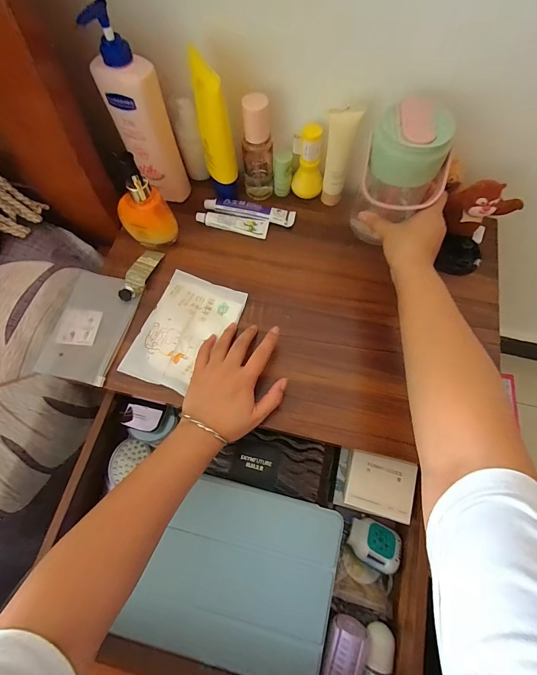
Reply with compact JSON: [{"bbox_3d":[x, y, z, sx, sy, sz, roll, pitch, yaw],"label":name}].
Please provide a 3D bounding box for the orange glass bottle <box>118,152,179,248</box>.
[{"bbox_3d":[-0.161,-0.165,0.427,0.061,0.124,0.051,-33,71,-12],"label":"orange glass bottle"}]

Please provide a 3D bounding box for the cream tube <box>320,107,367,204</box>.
[{"bbox_3d":[0.093,-0.234,0.452,0.039,0.133,0.024,9,68,5],"label":"cream tube"}]

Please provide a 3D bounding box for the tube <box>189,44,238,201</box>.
[{"bbox_3d":[-0.066,-0.255,0.431,0.037,0.172,0.050,-9,68,-3],"label":"tube"}]

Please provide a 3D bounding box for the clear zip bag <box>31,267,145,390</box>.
[{"bbox_3d":[-0.233,-0.015,0.439,0.097,0.014,0.143,13,68,6],"label":"clear zip bag"}]

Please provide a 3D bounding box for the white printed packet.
[{"bbox_3d":[-0.104,-0.009,0.424,0.103,0.017,0.149,20,69,9],"label":"white printed packet"}]

